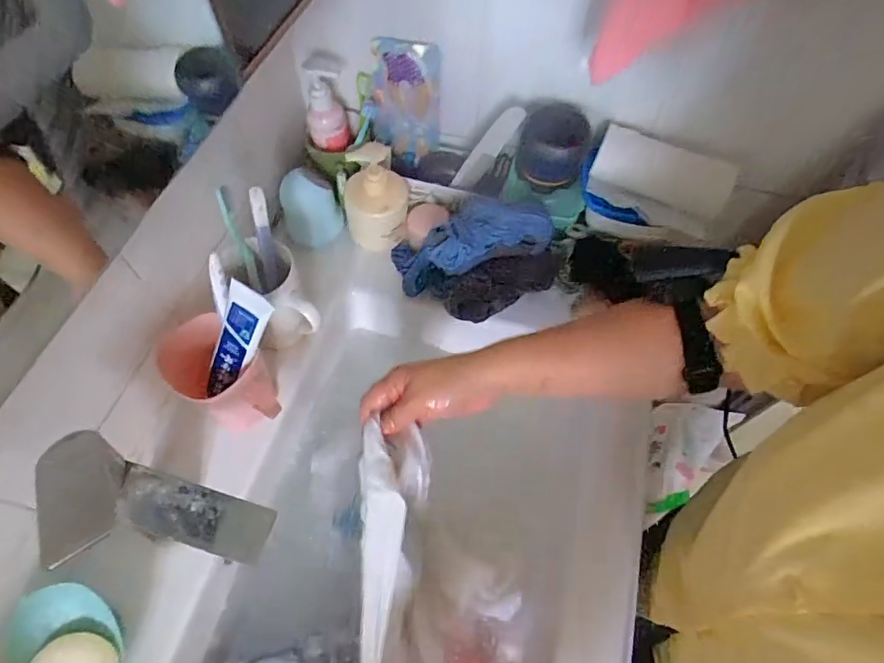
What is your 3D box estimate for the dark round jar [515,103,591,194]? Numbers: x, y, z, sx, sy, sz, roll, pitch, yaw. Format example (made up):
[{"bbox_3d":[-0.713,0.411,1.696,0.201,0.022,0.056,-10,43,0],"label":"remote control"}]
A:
[{"bbox_3d":[0.125,-0.209,0.567,0.075,0.060,0.065,13,61,7],"label":"dark round jar"}]

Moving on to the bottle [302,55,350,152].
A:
[{"bbox_3d":[-0.140,-0.276,0.618,0.047,0.105,0.051,-1,38,-1],"label":"bottle"}]

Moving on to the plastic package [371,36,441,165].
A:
[{"bbox_3d":[-0.043,-0.278,0.616,0.078,0.140,0.025,5,53,1],"label":"plastic package"}]

